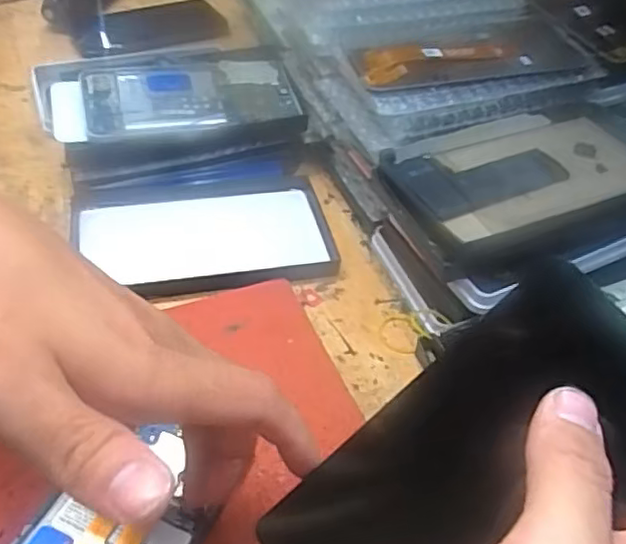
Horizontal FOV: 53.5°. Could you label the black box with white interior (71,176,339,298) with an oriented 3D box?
[{"bbox_3d":[-0.078,-0.027,0.440,0.174,0.019,0.105,-6,46,-11],"label":"black box with white interior"}]

